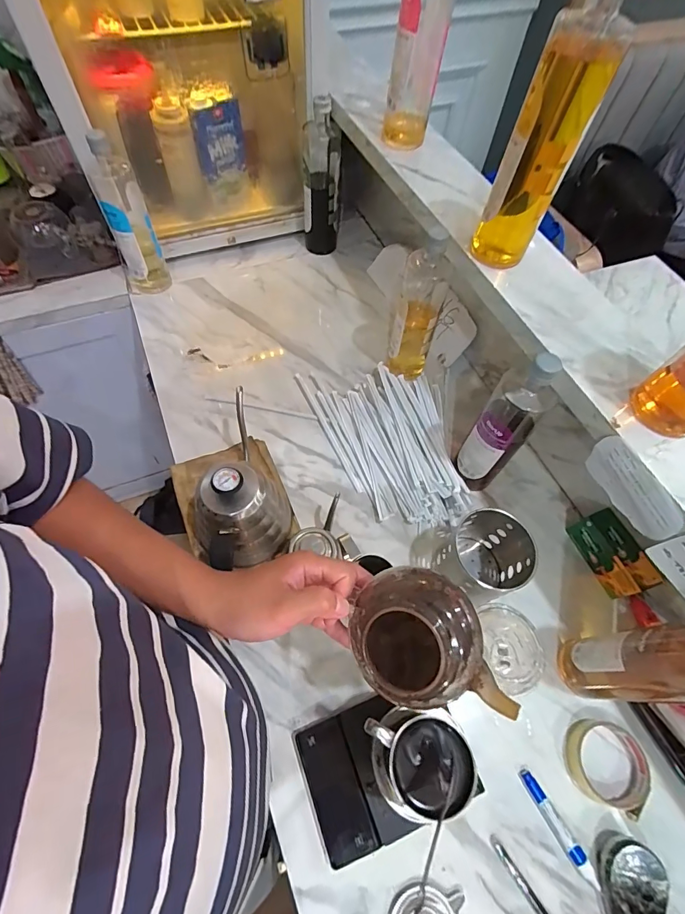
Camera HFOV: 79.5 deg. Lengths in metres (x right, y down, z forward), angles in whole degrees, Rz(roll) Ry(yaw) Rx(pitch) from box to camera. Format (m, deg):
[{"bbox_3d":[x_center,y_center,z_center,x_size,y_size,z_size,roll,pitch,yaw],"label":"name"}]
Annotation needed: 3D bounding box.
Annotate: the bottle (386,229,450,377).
[{"bbox_3d":[0.123,-0.236,0.668,0.072,0.248,0.060,10,62,2],"label":"bottle"}]

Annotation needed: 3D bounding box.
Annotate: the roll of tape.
[{"bbox_3d":[0.313,0.365,0.491,0.088,0.019,0.088,1,62,-3],"label":"roll of tape"}]

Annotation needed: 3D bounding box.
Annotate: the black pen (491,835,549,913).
[{"bbox_3d":[0.207,0.475,0.433,0.012,0.007,0.133,-31,68,-18],"label":"black pen"}]

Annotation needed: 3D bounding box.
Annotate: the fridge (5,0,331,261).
[{"bbox_3d":[-0.299,-0.707,0.776,0.445,0.459,0.377,-19,64,-13],"label":"fridge"}]

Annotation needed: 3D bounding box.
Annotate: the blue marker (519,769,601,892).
[{"bbox_3d":[0.244,0.416,0.463,0.016,0.010,0.114,-25,66,-16],"label":"blue marker"}]

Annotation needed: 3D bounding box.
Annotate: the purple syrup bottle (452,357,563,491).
[{"bbox_3d":[0.216,-0.041,0.560,0.070,0.247,0.060,36,66,15],"label":"purple syrup bottle"}]

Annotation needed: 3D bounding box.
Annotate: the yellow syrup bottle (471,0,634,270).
[{"bbox_3d":[0.207,-0.320,0.435,0.070,0.256,0.066,22,63,8],"label":"yellow syrup bottle"}]

